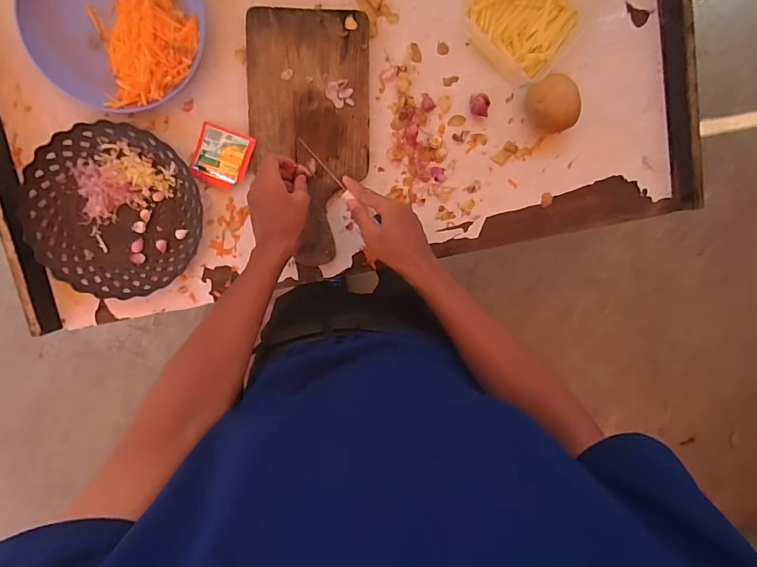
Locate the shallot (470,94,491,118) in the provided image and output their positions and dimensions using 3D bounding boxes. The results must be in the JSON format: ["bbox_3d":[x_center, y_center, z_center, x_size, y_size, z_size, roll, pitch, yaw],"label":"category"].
[{"bbox_3d":[0.146,-0.257,0.607,0.026,0.022,0.034,11,97,-8],"label":"shallot"}]

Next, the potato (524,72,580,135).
[{"bbox_3d":[0.250,-0.256,0.605,0.066,0.059,0.077,-22,99,7],"label":"potato"}]

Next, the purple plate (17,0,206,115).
[{"bbox_3d":[-0.338,-0.339,0.539,0.205,0.050,0.217,-1,99,-6],"label":"purple plate"}]

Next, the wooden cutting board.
[{"bbox_3d":[-0.097,-0.203,0.587,0.165,0.017,0.338,1,98,-6],"label":"wooden cutting board"}]

